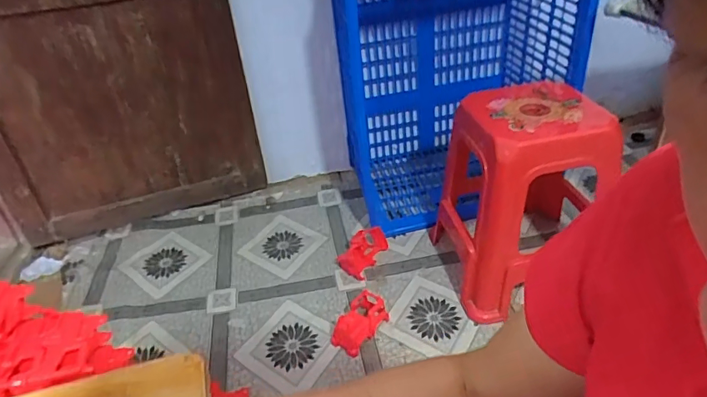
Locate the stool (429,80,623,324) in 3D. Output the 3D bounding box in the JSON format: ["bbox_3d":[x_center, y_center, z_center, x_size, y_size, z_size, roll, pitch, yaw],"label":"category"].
[{"bbox_3d":[0.438,-0.013,1.252,0.377,0.474,0.368,-10,34,-6],"label":"stool"}]

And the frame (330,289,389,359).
[{"bbox_3d":[0.013,0.312,1.202,0.099,0.066,0.159,16,40,29],"label":"frame"}]

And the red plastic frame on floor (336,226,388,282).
[{"bbox_3d":[0.031,0.152,1.429,0.093,0.070,0.175,15,39,27],"label":"red plastic frame on floor"}]

